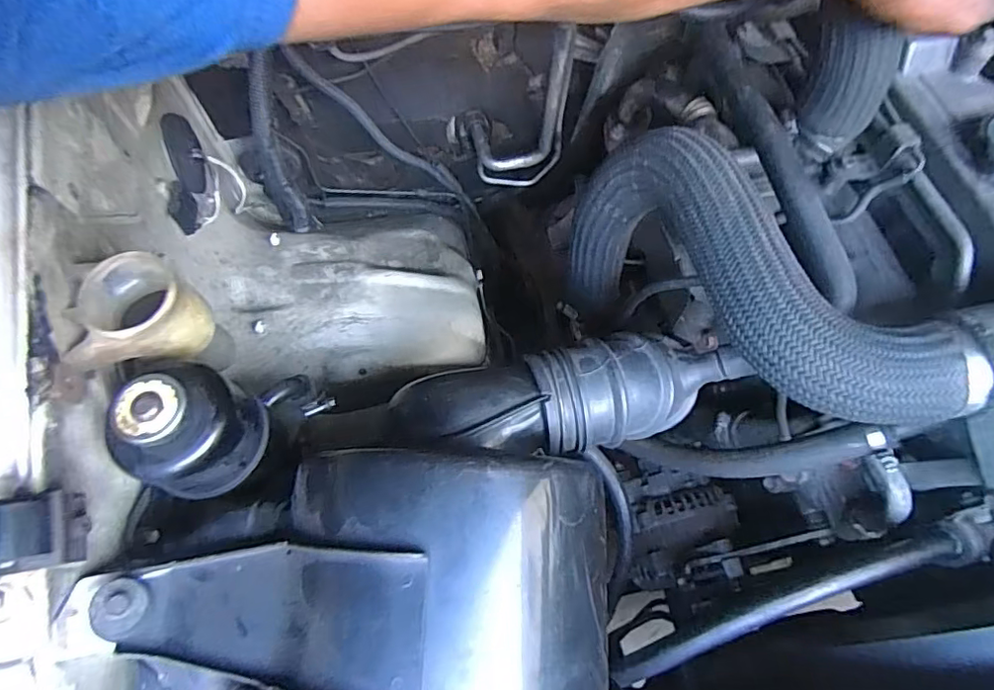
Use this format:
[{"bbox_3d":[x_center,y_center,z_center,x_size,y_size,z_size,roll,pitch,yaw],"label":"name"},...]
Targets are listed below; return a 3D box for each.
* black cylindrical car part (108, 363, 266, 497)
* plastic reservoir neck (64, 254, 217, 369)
[{"bbox_3d":[-0.184,0.053,0.337,0.063,0.069,0.070,16,68,5],"label":"black cylindrical car part"},{"bbox_3d":[-0.225,-0.020,0.355,0.072,0.052,0.062,-17,69,-9],"label":"plastic reservoir neck"}]

